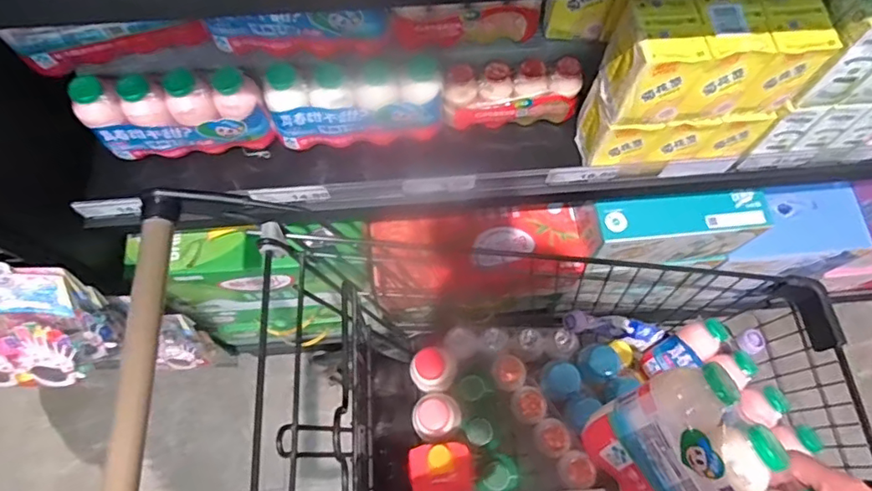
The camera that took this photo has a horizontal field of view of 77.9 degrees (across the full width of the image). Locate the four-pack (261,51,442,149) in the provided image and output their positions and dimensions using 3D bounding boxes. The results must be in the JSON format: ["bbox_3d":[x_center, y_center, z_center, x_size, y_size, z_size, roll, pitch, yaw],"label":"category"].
[{"bbox_3d":[-0.095,-0.169,0.659,0.201,0.110,0.063,-7,69,-3],"label":"four-pack"}]

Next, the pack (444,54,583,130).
[{"bbox_3d":[0.097,-0.190,0.693,0.170,0.088,0.040,-5,69,-2],"label":"pack"}]

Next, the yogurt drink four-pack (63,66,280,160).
[{"bbox_3d":[-0.303,-0.156,0.644,0.198,0.109,0.042,-4,69,-2],"label":"yogurt drink four-pack"}]

